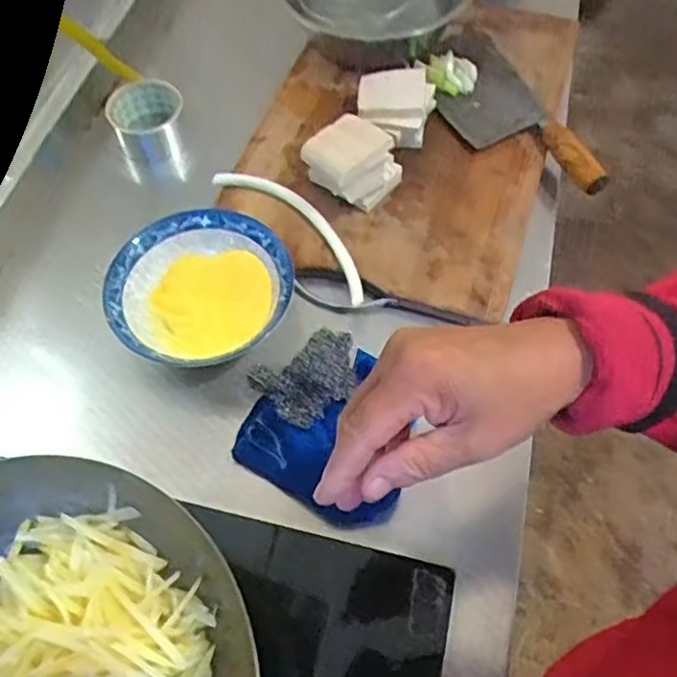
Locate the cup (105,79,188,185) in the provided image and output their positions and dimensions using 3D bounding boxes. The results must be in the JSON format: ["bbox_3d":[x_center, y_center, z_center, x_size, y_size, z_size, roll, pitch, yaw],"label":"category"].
[{"bbox_3d":[-0.234,-0.260,0.826,0.089,0.099,0.079,-17,62,-7],"label":"cup"}]

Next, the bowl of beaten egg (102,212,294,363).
[{"bbox_3d":[-0.136,-0.043,0.657,0.171,0.053,0.171,-1,61,2],"label":"bowl of beaten egg"}]

